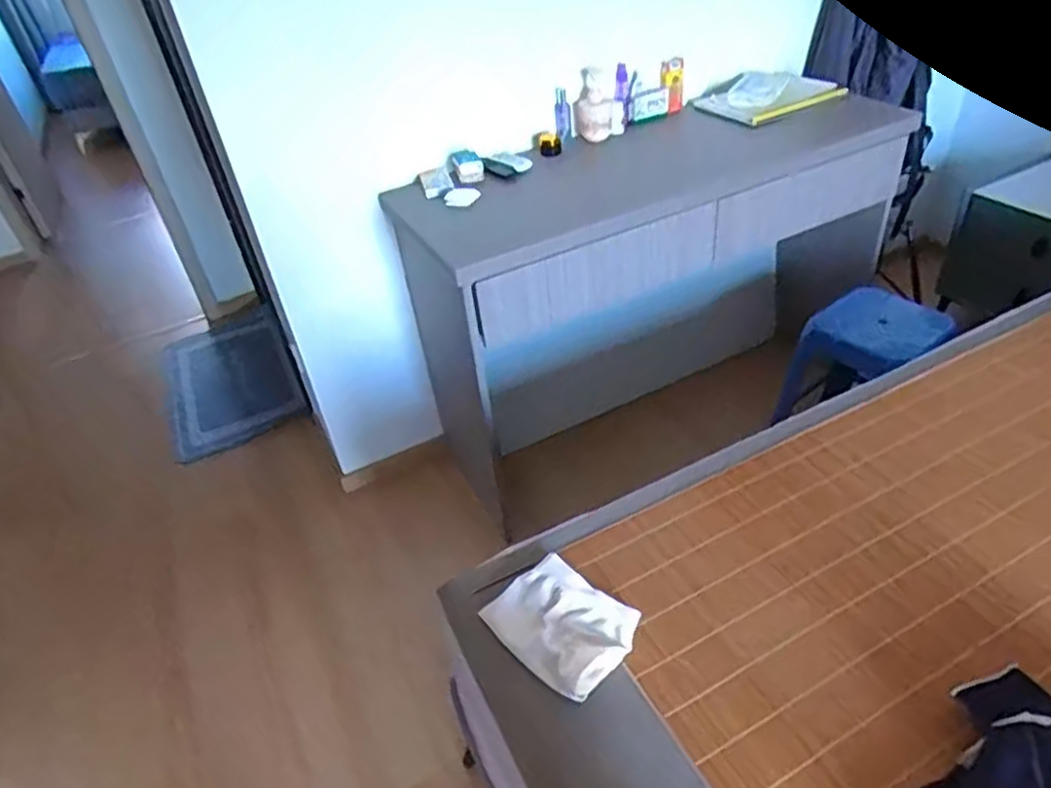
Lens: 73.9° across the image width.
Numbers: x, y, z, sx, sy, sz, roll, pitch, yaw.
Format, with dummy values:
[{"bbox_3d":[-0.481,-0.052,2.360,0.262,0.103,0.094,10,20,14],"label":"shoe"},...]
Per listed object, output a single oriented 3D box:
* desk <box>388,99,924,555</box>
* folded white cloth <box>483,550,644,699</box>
[{"bbox_3d":[0.308,-0.267,1.861,1.119,0.770,0.520,-22,41,-18],"label":"desk"},{"bbox_3d":[0.049,0.299,0.914,0.176,0.040,0.153,28,50,36],"label":"folded white cloth"}]

